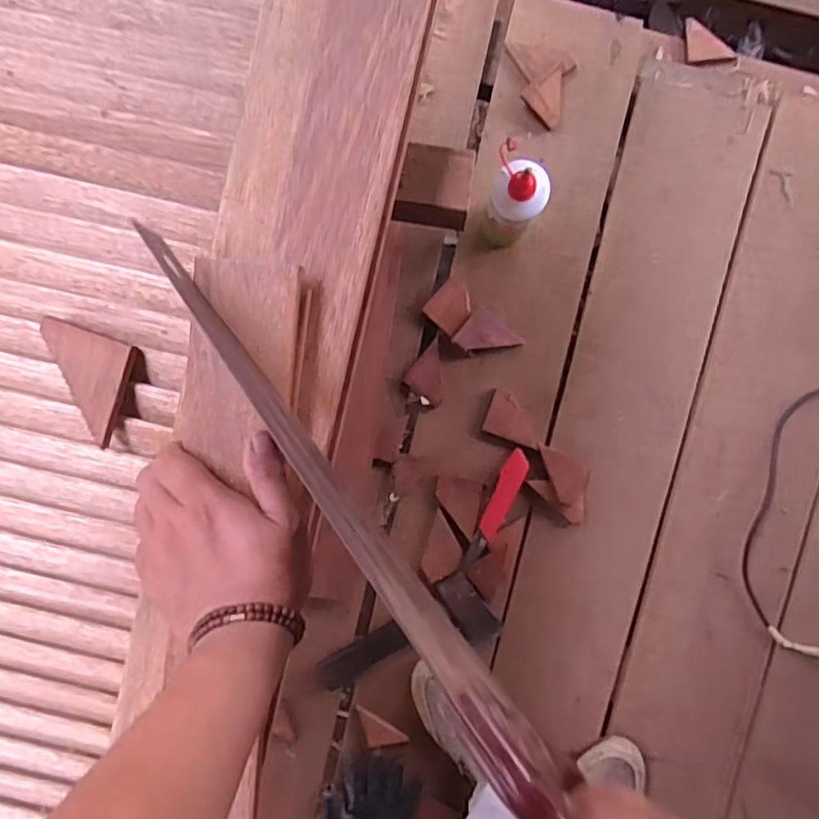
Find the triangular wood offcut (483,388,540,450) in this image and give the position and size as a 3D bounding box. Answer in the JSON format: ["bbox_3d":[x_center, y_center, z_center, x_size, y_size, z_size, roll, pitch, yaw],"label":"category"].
[{"bbox_3d":[0.152,0.014,0.917,0.082,0.006,0.063,19,95,2],"label":"triangular wood offcut"}]

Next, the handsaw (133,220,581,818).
[{"bbox_3d":[-0.017,0.078,0.352,0.018,0.081,0.439,-40,76,9],"label":"handsaw"}]

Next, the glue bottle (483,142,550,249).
[{"bbox_3d":[0.130,-0.249,0.789,0.068,0.214,0.073,28,99,1],"label":"glue bottle"}]

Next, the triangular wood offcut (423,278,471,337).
[{"bbox_3d":[0.059,-0.145,0.905,0.056,0.009,0.063,43,95,-1],"label":"triangular wood offcut"}]

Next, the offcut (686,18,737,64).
[{"bbox_3d":[0.432,-0.529,0.916,0.068,0.013,0.060,-4,94,3],"label":"offcut"}]

